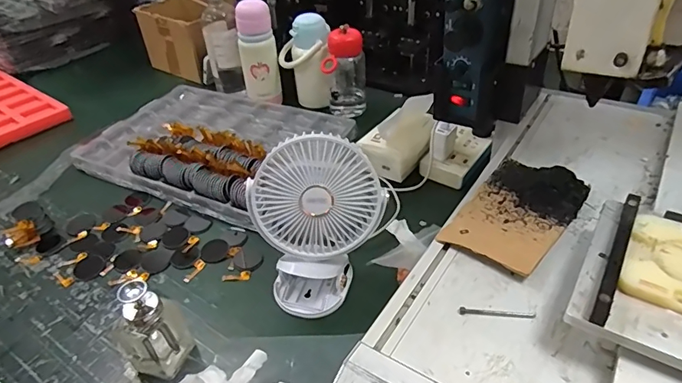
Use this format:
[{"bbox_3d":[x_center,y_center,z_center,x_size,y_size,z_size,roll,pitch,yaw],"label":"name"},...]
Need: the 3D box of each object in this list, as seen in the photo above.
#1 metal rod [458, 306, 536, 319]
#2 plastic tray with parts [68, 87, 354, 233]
[{"bbox_3d":[0.127,0.098,0.374,0.059,0.004,0.007,1,38,9],"label":"metal rod"},{"bbox_3d":[-0.234,-0.108,0.857,0.433,0.066,0.330,17,43,26],"label":"plastic tray with parts"}]

